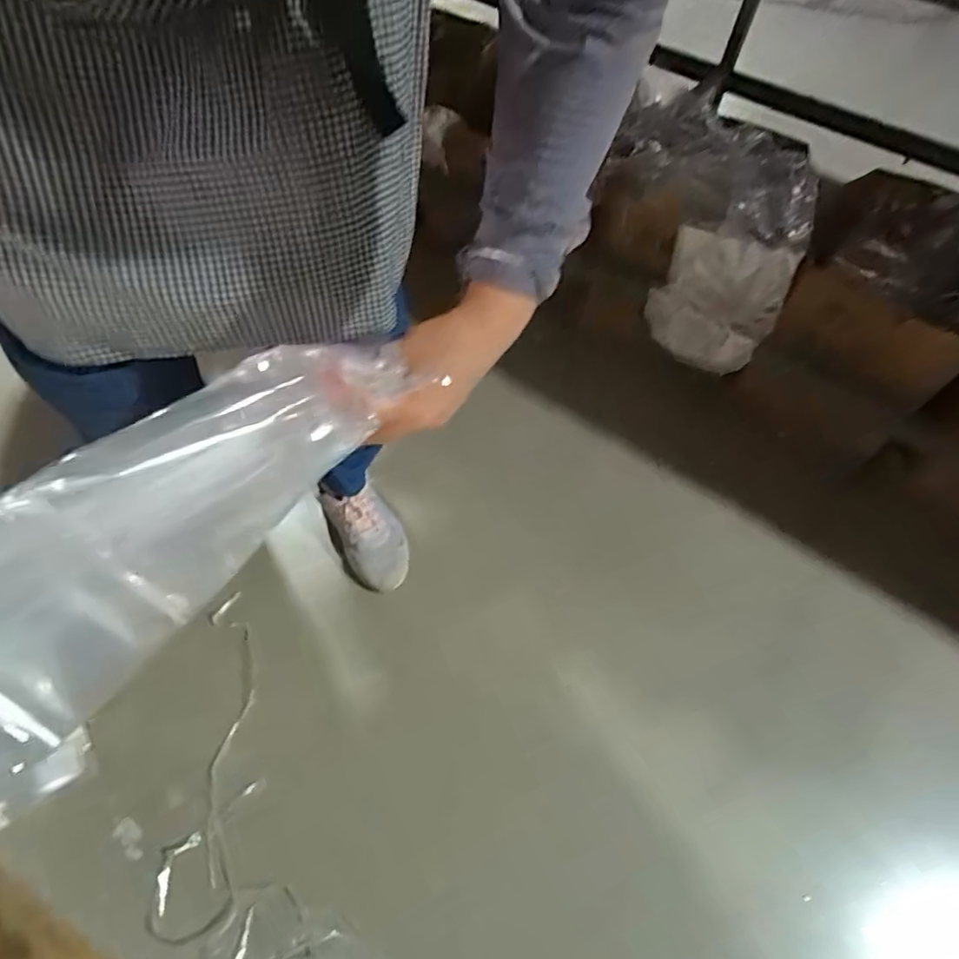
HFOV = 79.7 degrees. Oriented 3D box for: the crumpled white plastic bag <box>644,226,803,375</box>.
[{"bbox_3d":[0.437,-0.344,1.067,0.225,0.192,0.174,33,60,17],"label":"crumpled white plastic bag"}]

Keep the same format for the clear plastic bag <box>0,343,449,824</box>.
[{"bbox_3d":[-0.283,0.086,0.371,0.113,0.144,0.539,40,74,21],"label":"clear plastic bag"}]

